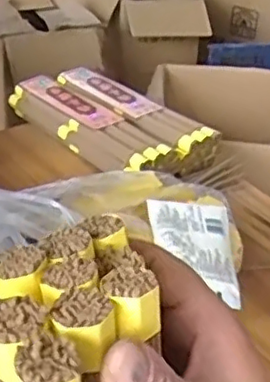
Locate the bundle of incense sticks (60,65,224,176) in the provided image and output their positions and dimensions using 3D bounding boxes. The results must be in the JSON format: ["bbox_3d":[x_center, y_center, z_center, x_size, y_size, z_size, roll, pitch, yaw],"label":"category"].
[{"bbox_3d":[-0.013,-0.119,0.998,0.082,0.049,0.318,-25,42,-37],"label":"bundle of incense sticks"}]

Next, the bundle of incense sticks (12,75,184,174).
[{"bbox_3d":[-0.070,-0.097,0.964,0.078,0.057,0.317,-24,41,-36],"label":"bundle of incense sticks"}]

